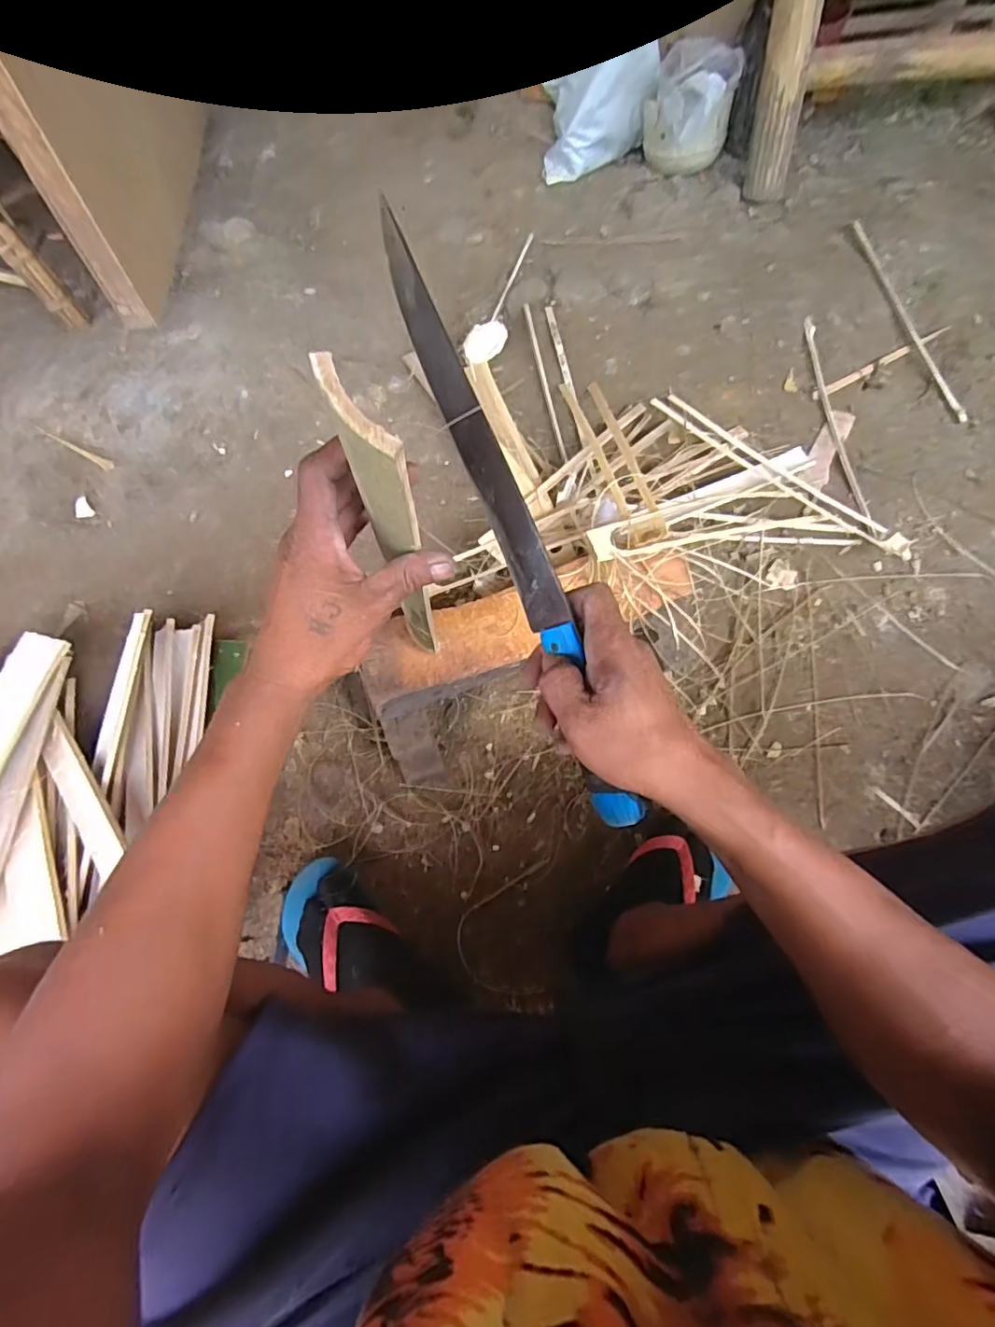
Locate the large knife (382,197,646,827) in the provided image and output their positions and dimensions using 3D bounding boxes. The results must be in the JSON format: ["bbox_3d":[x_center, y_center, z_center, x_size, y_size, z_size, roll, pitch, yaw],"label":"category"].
[{"bbox_3d":[0.008,-0.082,0.351,0.021,0.028,0.386,-23,92,-10],"label":"large knife"}]

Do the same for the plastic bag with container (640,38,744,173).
[{"bbox_3d":[0.367,-1.052,1.112,0.167,0.192,0.137,14,67,6],"label":"plastic bag with container"}]

